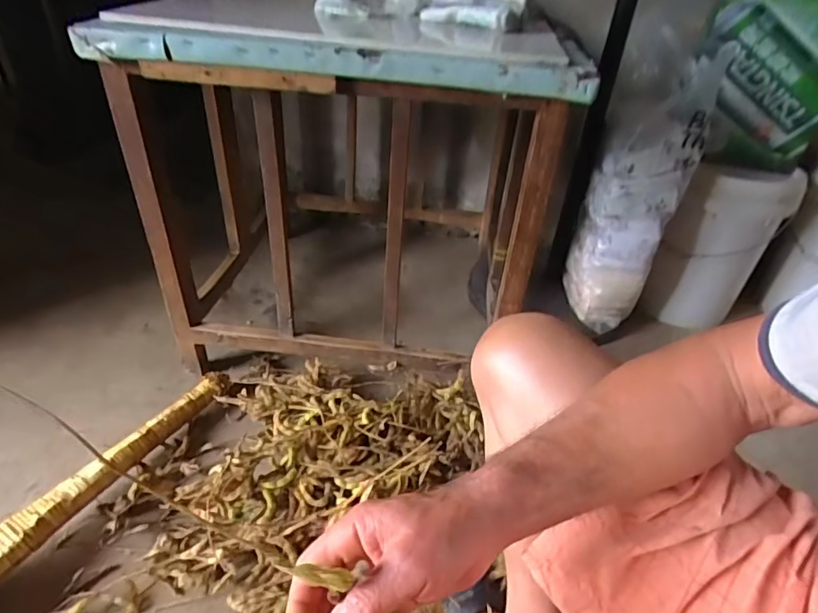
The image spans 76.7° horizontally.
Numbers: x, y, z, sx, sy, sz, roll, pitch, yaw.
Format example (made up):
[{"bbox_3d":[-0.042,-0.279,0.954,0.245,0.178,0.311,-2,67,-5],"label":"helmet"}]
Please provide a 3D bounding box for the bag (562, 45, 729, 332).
[{"bbox_3d":[0.477,-0.232,1.116,0.184,0.553,0.152,18,38,18],"label":"bag"}]

